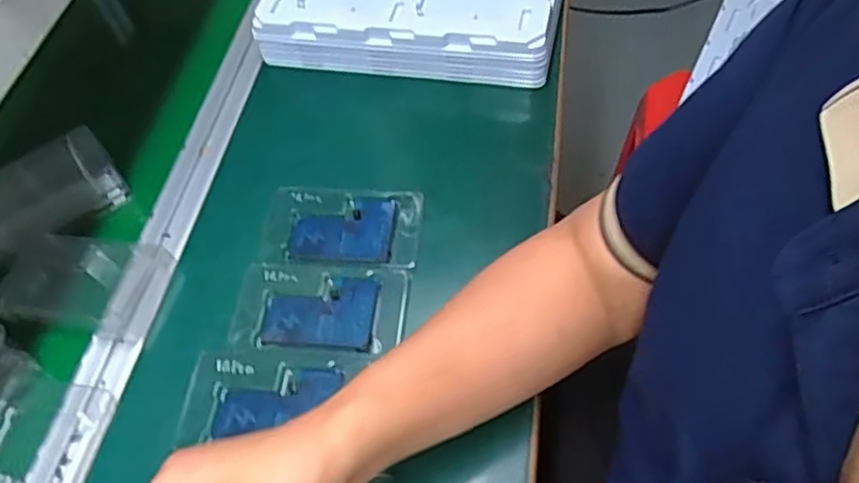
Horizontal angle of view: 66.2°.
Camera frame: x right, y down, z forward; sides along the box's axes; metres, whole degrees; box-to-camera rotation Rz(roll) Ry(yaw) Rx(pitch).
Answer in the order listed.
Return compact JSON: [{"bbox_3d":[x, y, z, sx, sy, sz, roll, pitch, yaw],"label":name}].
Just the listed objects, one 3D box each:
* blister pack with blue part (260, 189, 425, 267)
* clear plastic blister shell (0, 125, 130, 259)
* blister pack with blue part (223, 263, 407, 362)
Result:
[{"bbox_3d":[-0.071,-0.012,0.537,0.125,0.011,0.074,0,57,9],"label":"blister pack with blue part"},{"bbox_3d":[-0.335,-0.041,0.565,0.128,0.028,0.076,-34,58,-13],"label":"clear plastic blister shell"},{"bbox_3d":[-0.082,0.050,0.496,0.128,0.004,0.074,0,57,8],"label":"blister pack with blue part"}]

